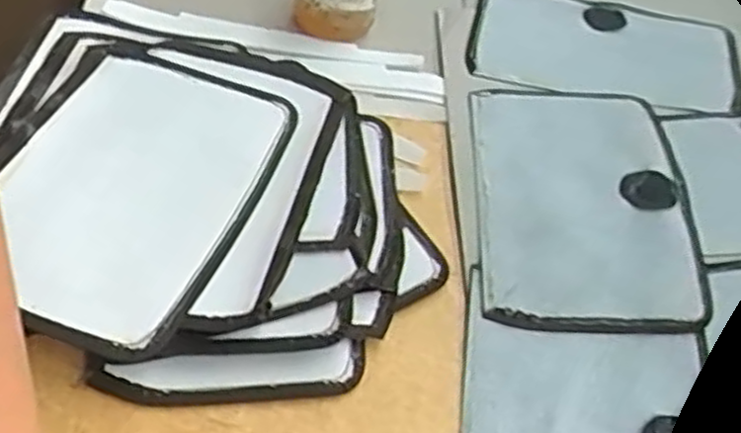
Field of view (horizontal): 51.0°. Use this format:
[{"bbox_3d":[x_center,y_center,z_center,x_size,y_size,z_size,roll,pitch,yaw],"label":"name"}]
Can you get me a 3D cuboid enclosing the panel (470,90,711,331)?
[{"bbox_3d":[0.143,-0.015,0.532,0.138,0.012,0.205,0,48,6],"label":"panel"}]

